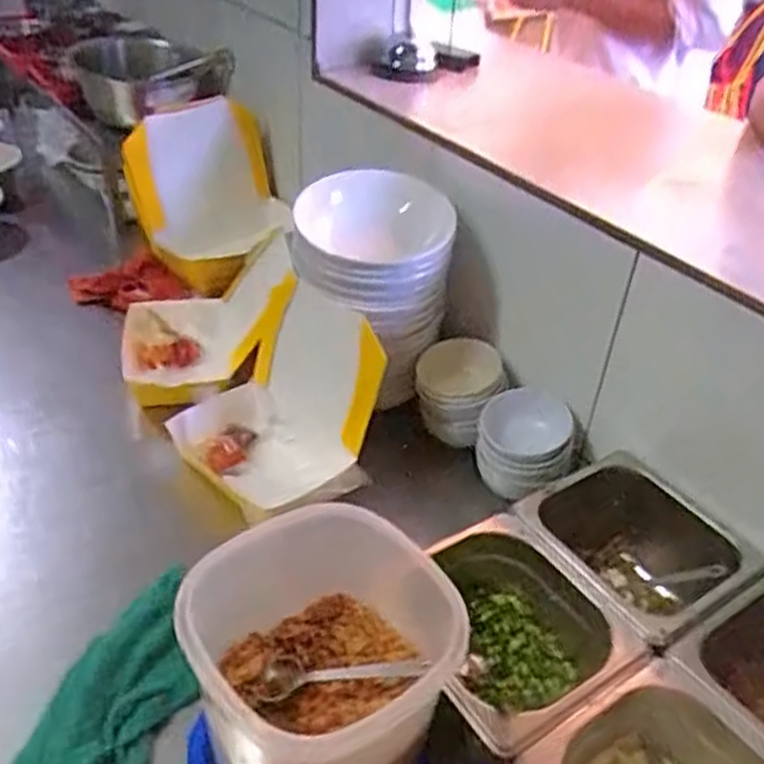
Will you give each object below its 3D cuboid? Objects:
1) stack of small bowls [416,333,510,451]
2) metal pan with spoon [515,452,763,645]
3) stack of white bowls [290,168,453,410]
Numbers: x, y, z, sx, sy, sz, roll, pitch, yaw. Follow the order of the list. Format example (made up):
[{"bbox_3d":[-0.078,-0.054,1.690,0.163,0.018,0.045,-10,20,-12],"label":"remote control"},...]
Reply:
[{"bbox_3d":[0.088,0.009,0.880,0.094,0.088,0.085,4,37,1],"label":"stack of small bowls"},{"bbox_3d":[0.238,0.162,0.720,0.162,0.101,0.176,-21,43,-29],"label":"metal pan with spoon"},{"bbox_3d":[-0.013,-0.104,0.882,0.162,0.218,0.164,26,43,27],"label":"stack of white bowls"}]

